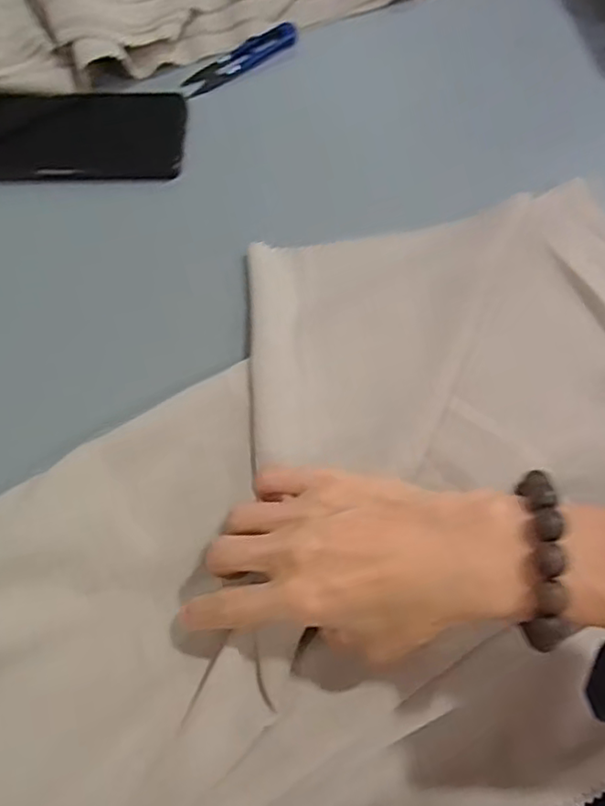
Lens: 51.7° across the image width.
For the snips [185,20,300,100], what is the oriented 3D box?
[{"bbox_3d":[-0.052,-0.283,0.510,0.102,0.011,0.024,-32,72,-7],"label":"snips"}]

